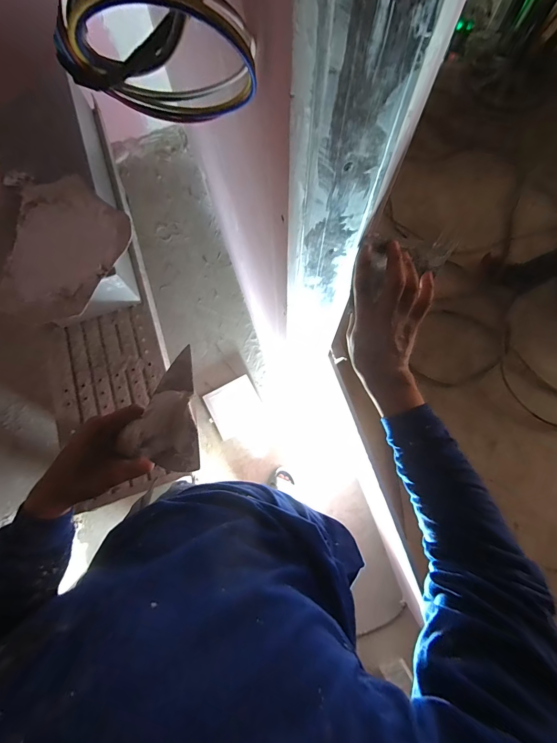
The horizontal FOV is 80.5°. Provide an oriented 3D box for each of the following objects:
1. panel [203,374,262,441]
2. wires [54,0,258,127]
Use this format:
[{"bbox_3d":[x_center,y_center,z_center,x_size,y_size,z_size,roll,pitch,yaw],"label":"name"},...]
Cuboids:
[{"bbox_3d":[-0.192,0.159,1.466,0.224,0.014,0.220,-27,76,-6],"label":"panel"},{"bbox_3d":[-0.081,-0.225,0.217,0.120,0.137,0.066,-17,75,-4],"label":"wires"}]

